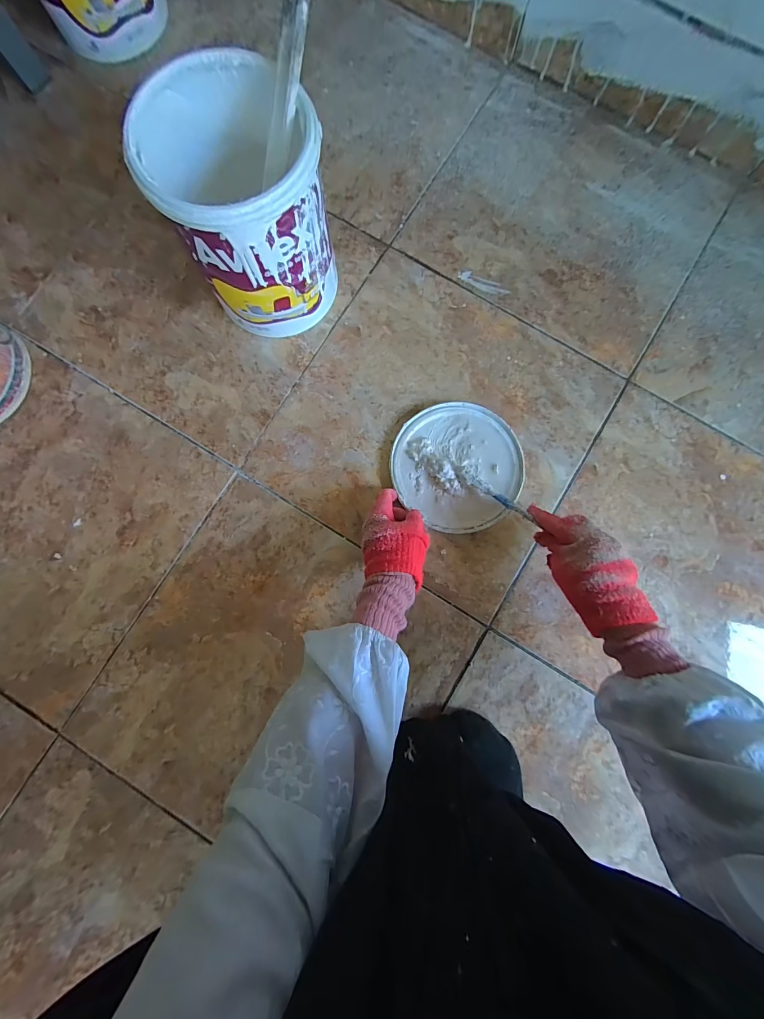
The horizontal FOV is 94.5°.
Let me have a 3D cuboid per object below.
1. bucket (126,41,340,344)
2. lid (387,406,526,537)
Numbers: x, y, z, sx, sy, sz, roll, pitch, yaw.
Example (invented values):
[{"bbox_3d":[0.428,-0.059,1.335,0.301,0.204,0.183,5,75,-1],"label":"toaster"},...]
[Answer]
[{"bbox_3d":[-0.153,-0.348,0.427,0.173,0.191,0.180,-28,84,-3],"label":"bucket"},{"bbox_3d":[0.102,-0.062,0.474,0.170,0.025,0.168,0,84,0],"label":"lid"}]

